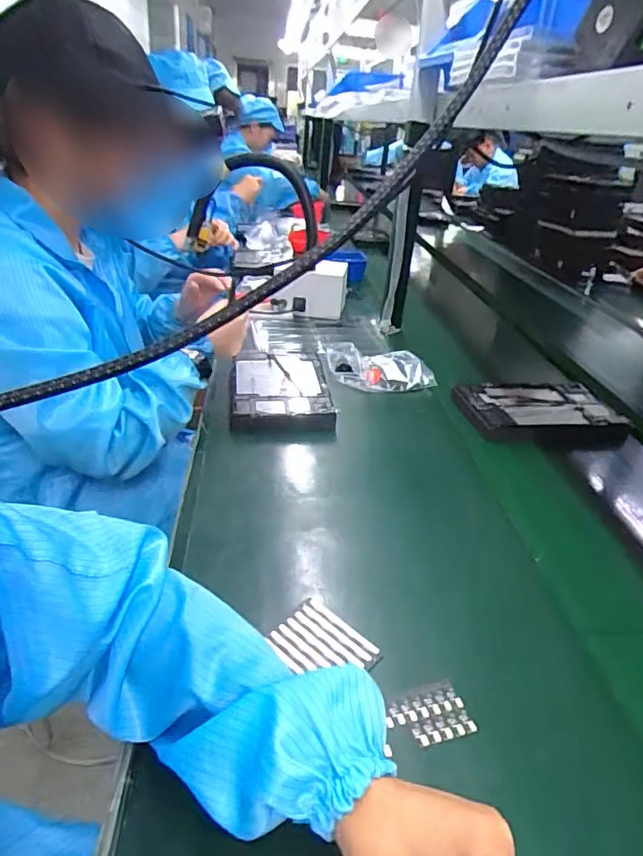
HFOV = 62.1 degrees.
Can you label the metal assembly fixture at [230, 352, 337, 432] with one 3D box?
[{"bbox_3d":[-0.066,-0.062,0.855,0.150,0.036,0.219,0,30,-9],"label":"metal assembly fixture"}]

